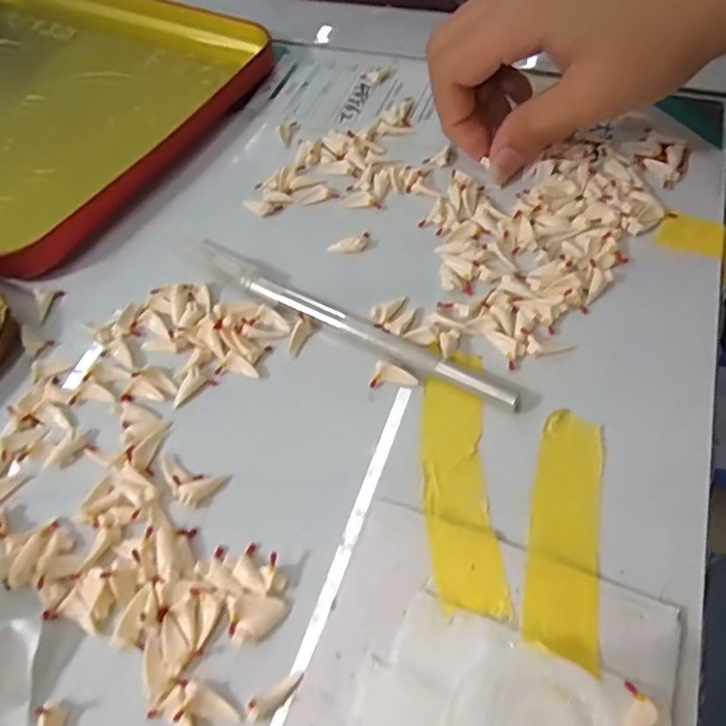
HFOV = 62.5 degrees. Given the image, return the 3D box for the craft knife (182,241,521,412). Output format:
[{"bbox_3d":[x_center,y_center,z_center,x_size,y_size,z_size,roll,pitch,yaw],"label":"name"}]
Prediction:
[{"bbox_3d":[-0.011,-0.017,0.226,0.145,0.007,0.010,25,62,20],"label":"craft knife"}]

